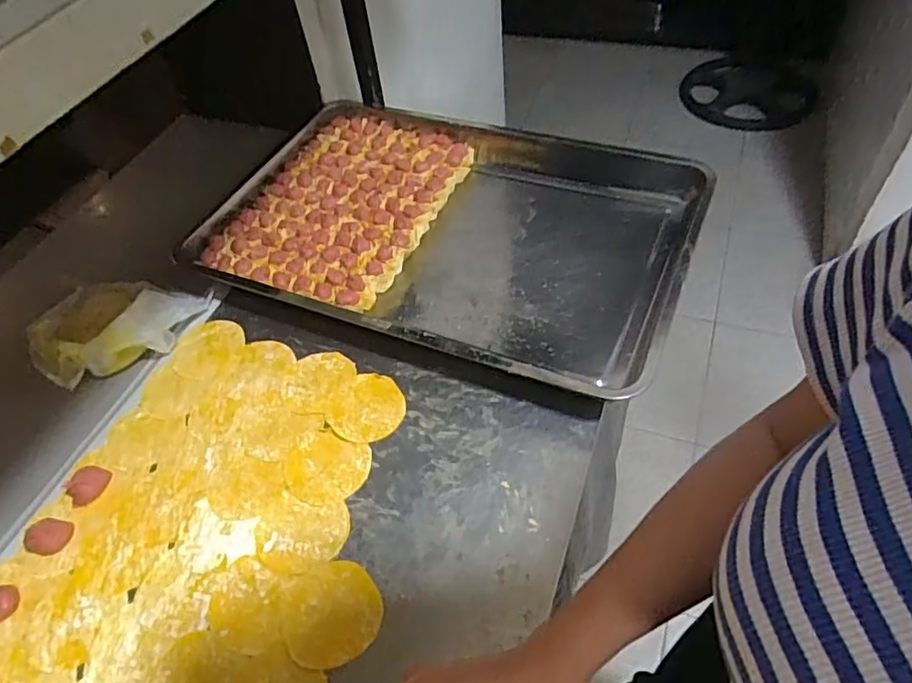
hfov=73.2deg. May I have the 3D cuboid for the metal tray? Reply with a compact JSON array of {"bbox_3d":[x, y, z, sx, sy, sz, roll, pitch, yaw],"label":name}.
[{"bbox_3d":[-0.017,-0.151,0.780,0.593,0.052,0.391,17,55,18],"label":"metal tray"}]

